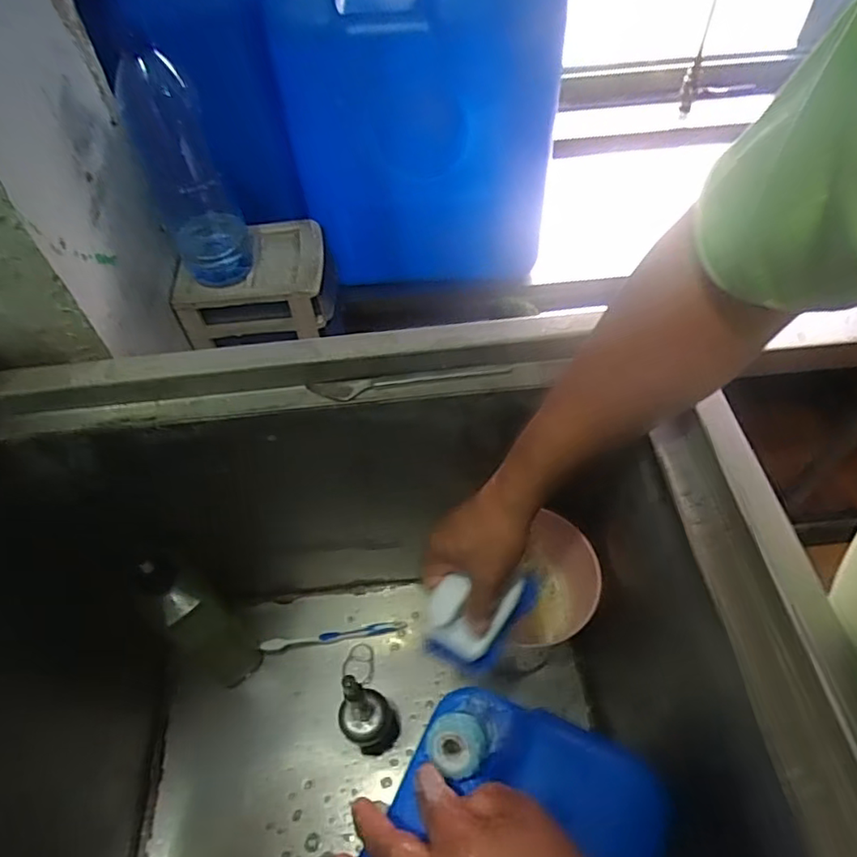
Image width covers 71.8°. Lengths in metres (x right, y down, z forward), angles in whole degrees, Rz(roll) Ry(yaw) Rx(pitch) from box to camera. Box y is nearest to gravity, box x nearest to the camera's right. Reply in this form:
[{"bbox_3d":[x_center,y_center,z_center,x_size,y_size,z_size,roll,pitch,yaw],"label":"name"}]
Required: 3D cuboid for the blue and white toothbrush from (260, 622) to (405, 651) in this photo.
[{"bbox_3d":[-0.122,0.265,0.759,0.181,0.015,0.012,-9,54,-3],"label":"blue and white toothbrush"}]

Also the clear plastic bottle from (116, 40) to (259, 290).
[{"bbox_3d":[-0.252,-0.259,0.622,0.082,0.223,0.062,-22,56,-13],"label":"clear plastic bottle"}]

